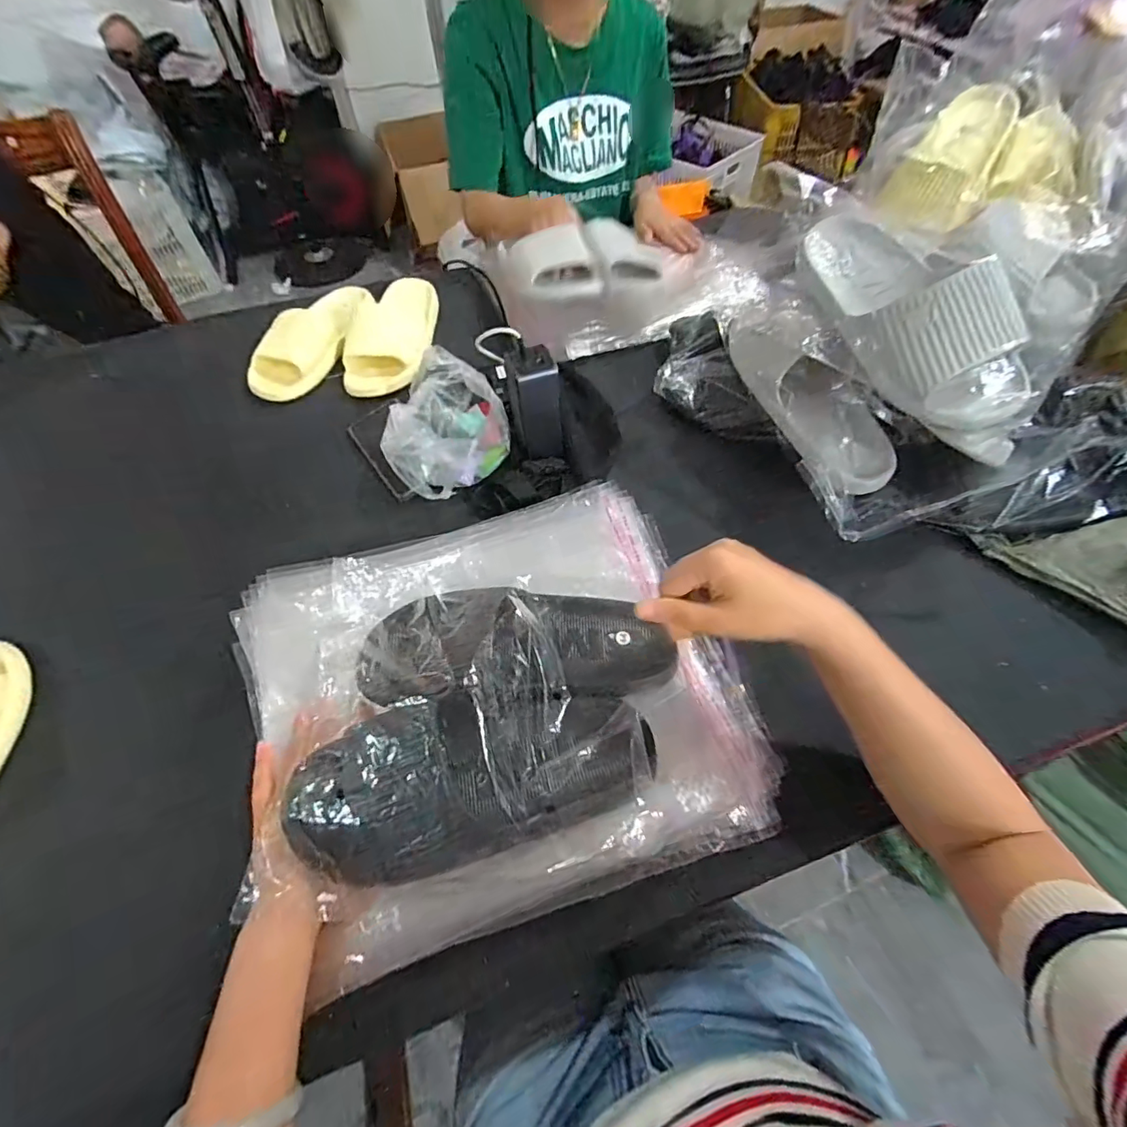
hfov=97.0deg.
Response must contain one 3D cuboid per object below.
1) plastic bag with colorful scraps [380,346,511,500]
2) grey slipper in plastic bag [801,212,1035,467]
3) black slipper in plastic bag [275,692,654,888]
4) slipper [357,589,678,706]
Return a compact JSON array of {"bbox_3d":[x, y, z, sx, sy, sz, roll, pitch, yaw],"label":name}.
[{"bbox_3d":[-0.146,-0.159,0.586,0.142,0.076,0.144,37,65,23],"label":"plastic bag with colorful scraps"},{"bbox_3d":[0.316,-0.218,0.441,0.101,0.089,0.272,-24,74,-14],"label":"grey slipper in plastic bag"},{"bbox_3d":[-0.057,0.151,0.359,0.261,0.064,0.100,-7,56,-14],"label":"black slipper in plastic bag"},{"bbox_3d":[-0.032,0.071,0.423,0.253,0.061,0.105,2,55,-17],"label":"slipper"}]

